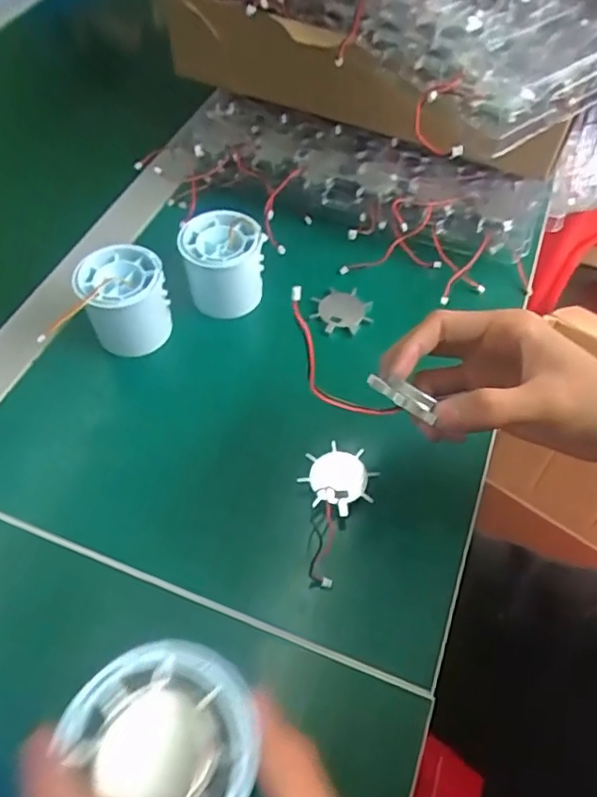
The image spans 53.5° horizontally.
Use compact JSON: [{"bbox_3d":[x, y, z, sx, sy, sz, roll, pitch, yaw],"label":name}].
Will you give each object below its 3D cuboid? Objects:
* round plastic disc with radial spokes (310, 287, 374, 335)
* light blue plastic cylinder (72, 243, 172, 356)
[{"bbox_3d":[0.032,-0.065,0.426,0.044,0.004,0.041,0,54,0],"label":"round plastic disc with radial spokes"},{"bbox_3d":[-0.114,-0.061,0.396,0.055,0.053,0.064,-17,56,-12],"label":"light blue plastic cylinder"}]

